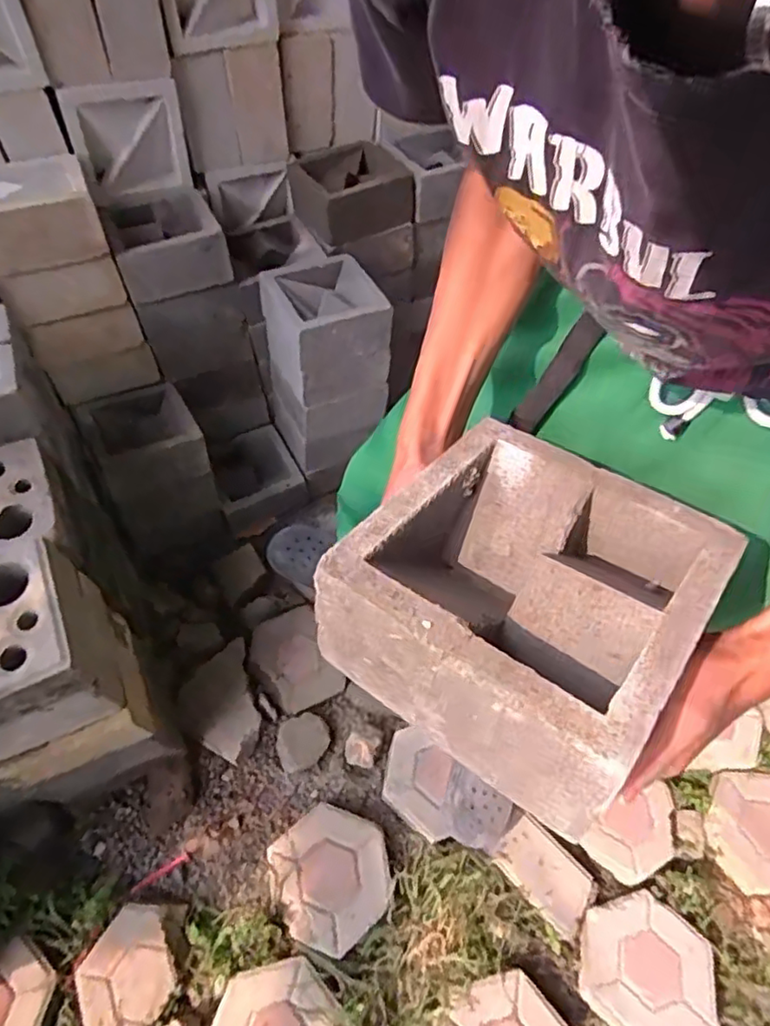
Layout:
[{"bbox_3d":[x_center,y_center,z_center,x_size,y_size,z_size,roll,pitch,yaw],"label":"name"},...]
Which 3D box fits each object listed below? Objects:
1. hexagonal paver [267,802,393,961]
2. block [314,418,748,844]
[{"bbox_3d":[-0.089,0.612,1.037,0.193,0.043,0.199,-32,60,-25],"label":"hexagonal paver"},{"bbox_3d":[0.090,0.047,0.400,0.195,0.095,0.206,32,57,20],"label":"block"}]

